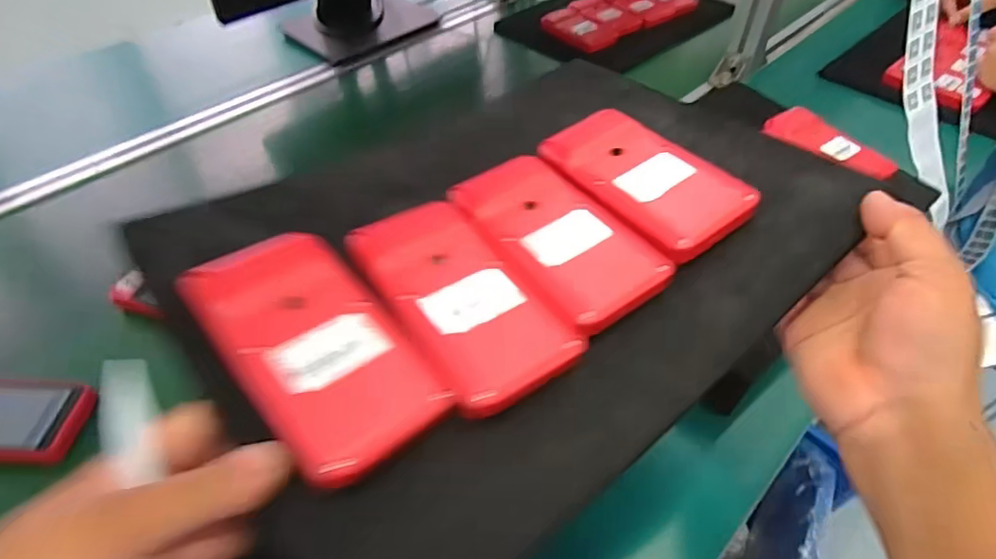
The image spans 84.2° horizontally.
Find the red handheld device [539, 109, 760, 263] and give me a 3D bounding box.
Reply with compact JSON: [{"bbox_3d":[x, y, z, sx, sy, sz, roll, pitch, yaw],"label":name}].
[{"bbox_3d":[0.081,-0.062,0.320,0.064,0.010,0.123,-28,54,-22],"label":"red handheld device"}]

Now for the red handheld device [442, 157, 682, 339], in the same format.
[{"bbox_3d":[0.029,-0.026,0.299,0.061,0.009,0.123,-29,55,-23],"label":"red handheld device"}]

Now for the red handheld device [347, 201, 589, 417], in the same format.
[{"bbox_3d":[-0.020,0.005,0.272,0.064,0.014,0.124,-28,54,-22],"label":"red handheld device"}]

